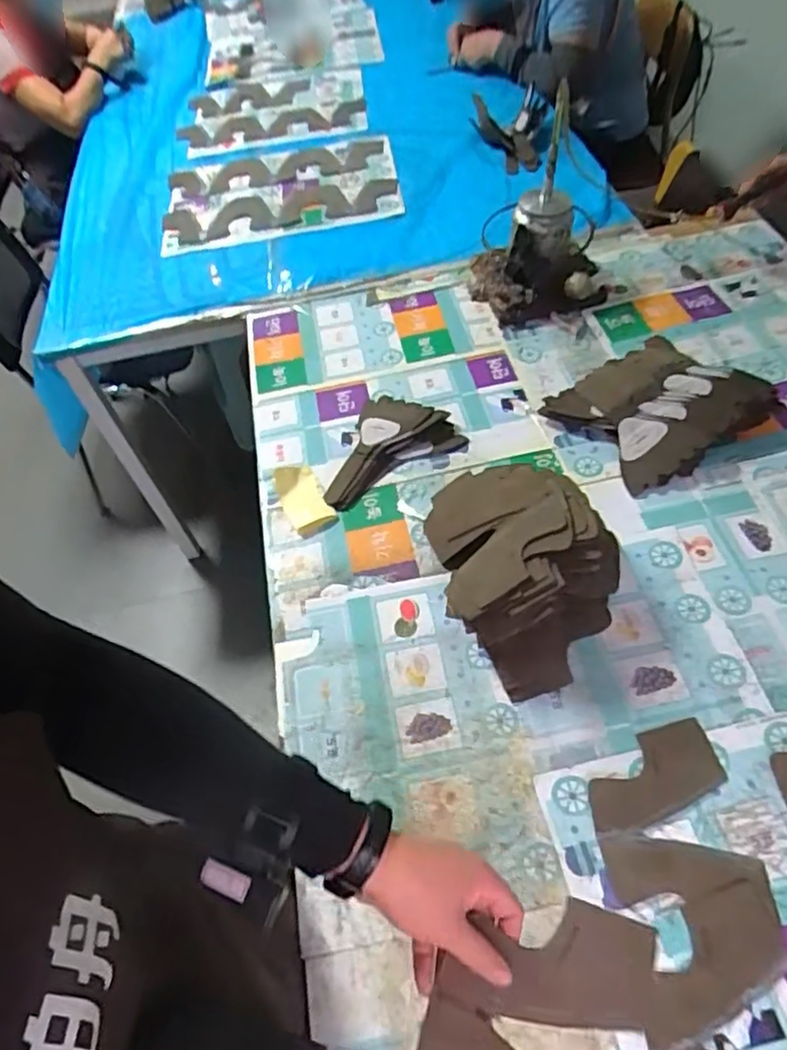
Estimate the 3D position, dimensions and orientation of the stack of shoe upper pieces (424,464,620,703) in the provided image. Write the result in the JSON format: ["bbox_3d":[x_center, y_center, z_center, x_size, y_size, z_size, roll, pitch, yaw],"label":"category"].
[{"bbox_3d":[0.147,0.041,0.763,0.174,0.108,0.271,-13,53,-1],"label":"stack of shoe upper pieces"}]

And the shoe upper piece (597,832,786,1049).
[{"bbox_3d":[0.270,0.353,0.582,0.140,0.006,0.157,-9,53,-2],"label":"shoe upper piece"}]

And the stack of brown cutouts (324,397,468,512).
[{"bbox_3d":[-0.025,-0.118,0.973,0.215,0.032,0.159,-30,55,-13],"label":"stack of brown cutouts"}]

